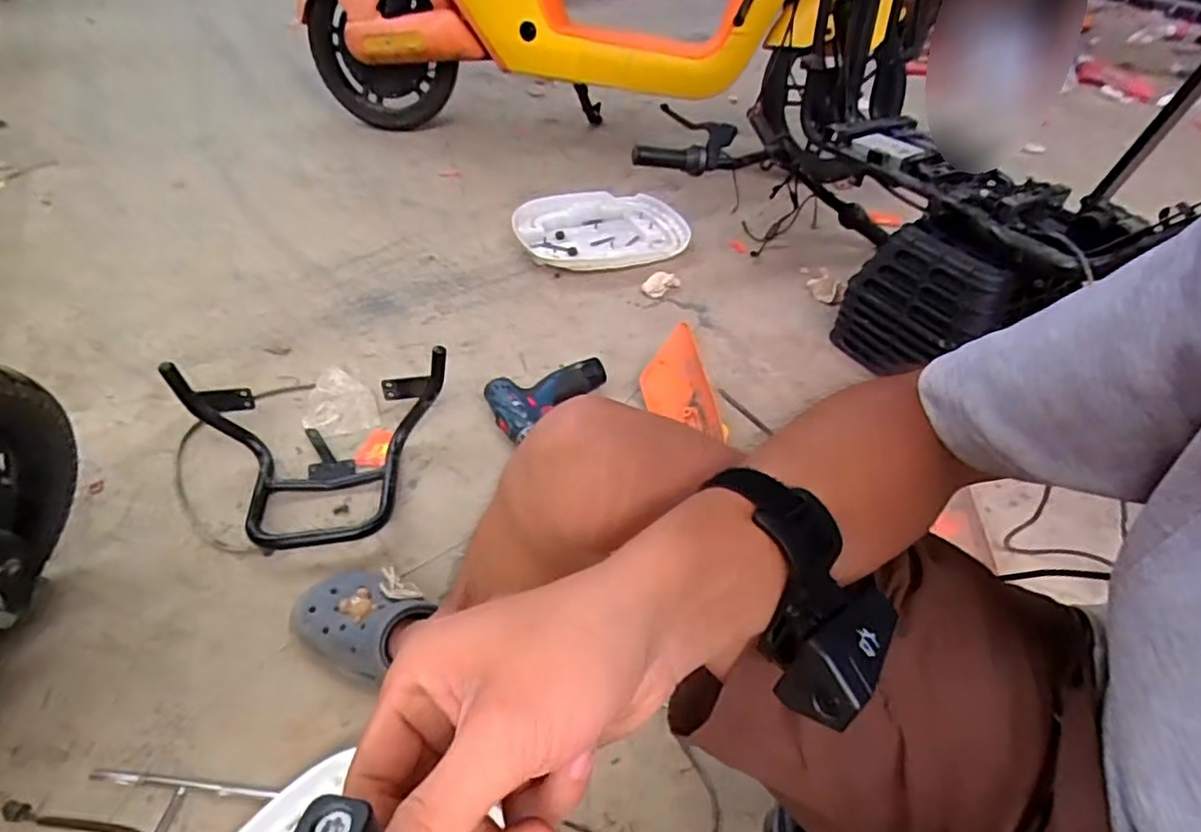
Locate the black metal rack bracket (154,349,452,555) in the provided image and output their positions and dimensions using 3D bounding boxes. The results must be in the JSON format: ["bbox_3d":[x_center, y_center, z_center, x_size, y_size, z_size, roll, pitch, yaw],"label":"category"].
[{"bbox_3d":[-0.354,0.054,0.804,0.328,0.143,0.202,-6,46,-13],"label":"black metal rack bracket"}]

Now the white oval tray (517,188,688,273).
[{"bbox_3d":[0.013,-0.400,1.371,0.379,0.053,0.264,-15,48,-21],"label":"white oval tray"}]

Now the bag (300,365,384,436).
[{"bbox_3d":[-0.392,-0.028,0.978,0.099,0.018,0.133,-6,46,-13],"label":"bag"}]

